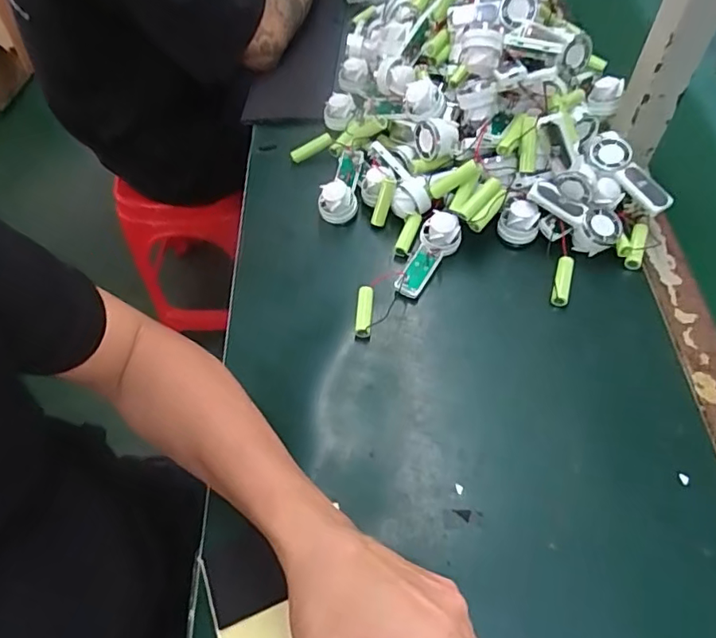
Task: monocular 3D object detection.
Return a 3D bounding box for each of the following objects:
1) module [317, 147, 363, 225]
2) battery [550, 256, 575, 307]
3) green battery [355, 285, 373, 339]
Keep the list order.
[{"bbox_3d":[-0.017,-0.149,0.601,0.040,0.054,0.100,4,58,6],"label":"module"},{"bbox_3d":[0.194,-0.035,0.511,0.014,0.014,0.050,16,60,13],"label":"battery"},{"bbox_3d":[0.006,-0.008,0.507,0.015,0.018,0.052,1,57,4],"label":"green battery"}]

